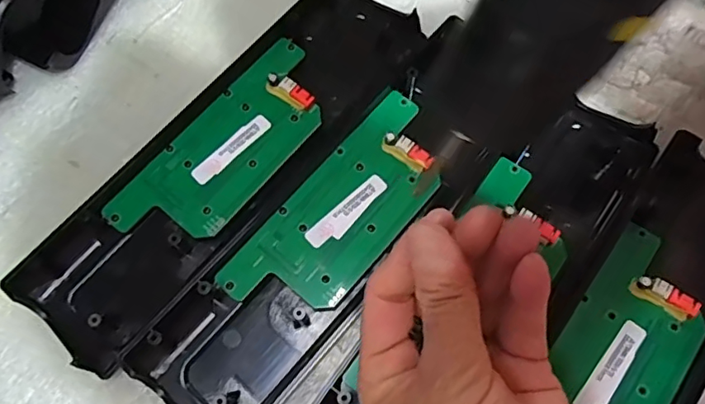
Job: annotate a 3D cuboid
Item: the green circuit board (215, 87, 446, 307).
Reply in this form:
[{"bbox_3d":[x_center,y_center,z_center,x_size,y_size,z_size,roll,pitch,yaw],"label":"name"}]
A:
[{"bbox_3d":[-0.003,0.004,0.274,0.057,0.008,0.133,38,76,14],"label":"green circuit board"}]

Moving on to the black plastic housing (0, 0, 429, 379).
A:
[{"bbox_3d":[-0.066,-0.031,0.284,0.080,0.019,0.247,38,76,14],"label":"black plastic housing"}]

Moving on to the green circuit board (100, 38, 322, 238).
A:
[{"bbox_3d":[-0.065,-0.029,0.285,0.052,0.013,0.134,38,76,14],"label":"green circuit board"}]

